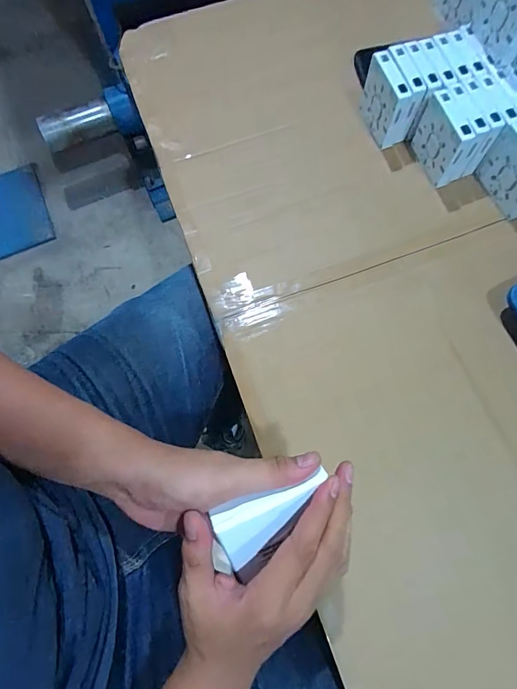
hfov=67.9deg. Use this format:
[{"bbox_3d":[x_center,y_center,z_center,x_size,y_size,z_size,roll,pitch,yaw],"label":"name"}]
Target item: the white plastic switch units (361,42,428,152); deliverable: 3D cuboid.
[{"bbox_3d":[0.186,-0.347,0.545,0.049,0.087,0.092,-16,72,-3],"label":"white plastic switch units"}]

